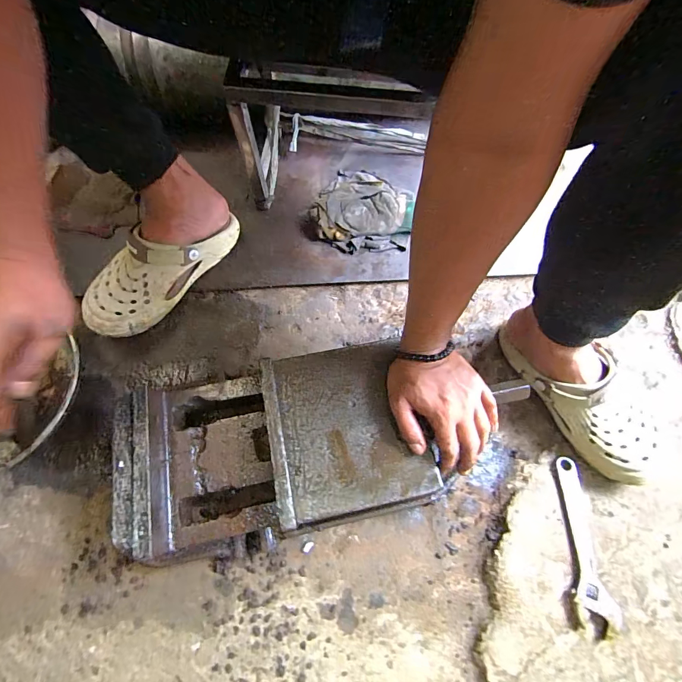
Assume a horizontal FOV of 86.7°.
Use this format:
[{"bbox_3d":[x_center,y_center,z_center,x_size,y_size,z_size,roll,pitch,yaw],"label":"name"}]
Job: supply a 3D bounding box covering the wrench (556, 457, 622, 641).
[{"bbox_3d":[0.297,0.245,0.445,0.044,0.015,0.190,0,70,1],"label":"wrench"}]

